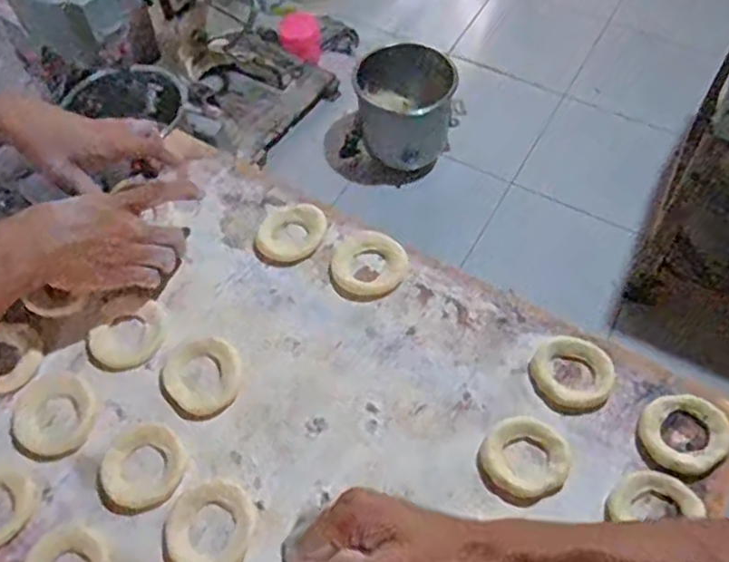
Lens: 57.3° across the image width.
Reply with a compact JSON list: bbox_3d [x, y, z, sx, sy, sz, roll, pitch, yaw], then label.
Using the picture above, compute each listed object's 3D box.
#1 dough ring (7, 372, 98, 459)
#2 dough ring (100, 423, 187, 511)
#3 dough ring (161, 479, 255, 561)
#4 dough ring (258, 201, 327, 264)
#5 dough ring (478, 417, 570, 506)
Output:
[{"bbox_3d":[-0.248,0.106,0.533,0.072,0.005,0.060,35,69,19],"label":"dough ring"},{"bbox_3d":[-0.167,0.141,0.508,0.059,0.008,0.063,-1,62,2],"label":"dough ring"},{"bbox_3d":[-0.113,0.181,0.484,0.062,0.006,0.071,19,65,12],"label":"dough ring"},{"bbox_3d":[-0.067,-0.045,0.621,0.061,0.010,0.062,-1,62,2],"label":"dough ring"},{"bbox_3d":[0.119,0.134,0.500,0.061,0.018,0.061,-1,62,2],"label":"dough ring"}]

